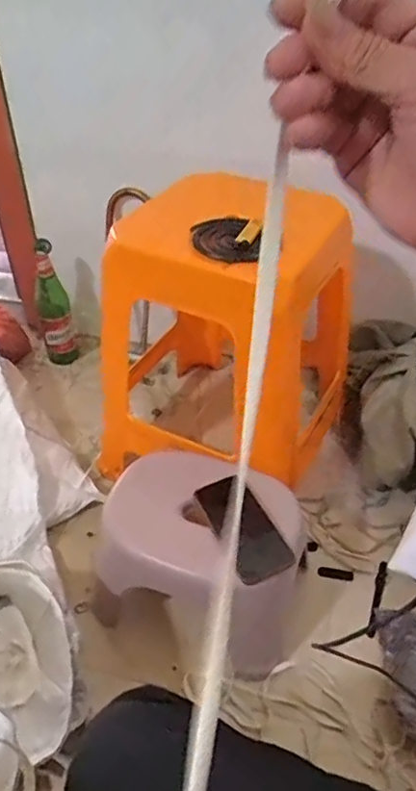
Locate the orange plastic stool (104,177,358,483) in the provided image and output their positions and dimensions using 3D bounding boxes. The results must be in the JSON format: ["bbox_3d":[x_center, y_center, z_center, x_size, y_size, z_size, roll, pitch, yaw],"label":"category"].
[{"bbox_3d":[0.044,-0.102,0.984,0.360,0.478,0.335,17,45,18],"label":"orange plastic stool"}]

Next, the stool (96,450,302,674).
[{"bbox_3d":[-0.008,0.247,0.867,0.270,0.207,0.189,7,42,7],"label":"stool"}]

